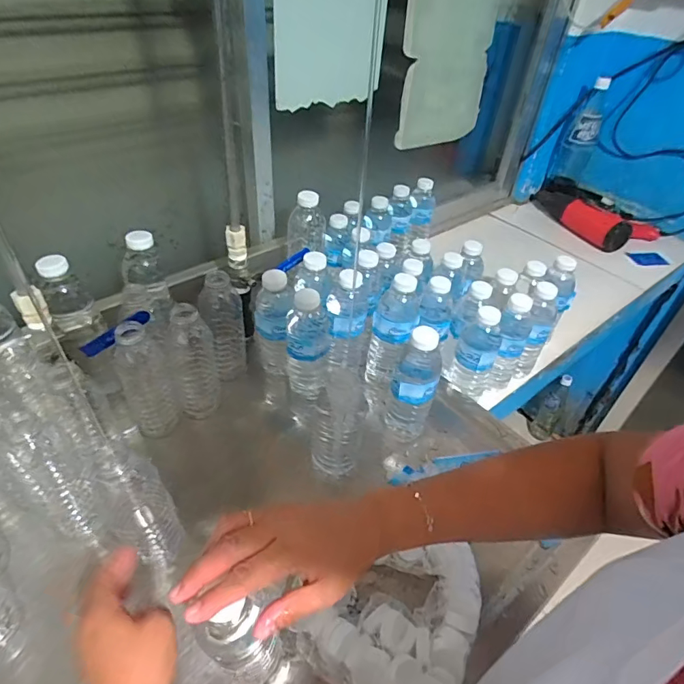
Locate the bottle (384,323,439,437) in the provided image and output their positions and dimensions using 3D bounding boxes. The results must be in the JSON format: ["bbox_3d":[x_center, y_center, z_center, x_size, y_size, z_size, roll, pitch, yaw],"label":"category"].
[{"bbox_3d":[0.092,0.055,0.576,0.058,0.178,0.068,13,43,10],"label":"bottle"}]

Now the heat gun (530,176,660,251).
[{"bbox_3d":[0.659,-0.347,1.180,0.217,0.072,0.295,-15,46,-19],"label":"heat gun"}]

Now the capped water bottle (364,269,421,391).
[{"bbox_3d":[0.073,-0.018,0.655,0.060,0.175,0.069,11,43,8],"label":"capped water bottle"}]

